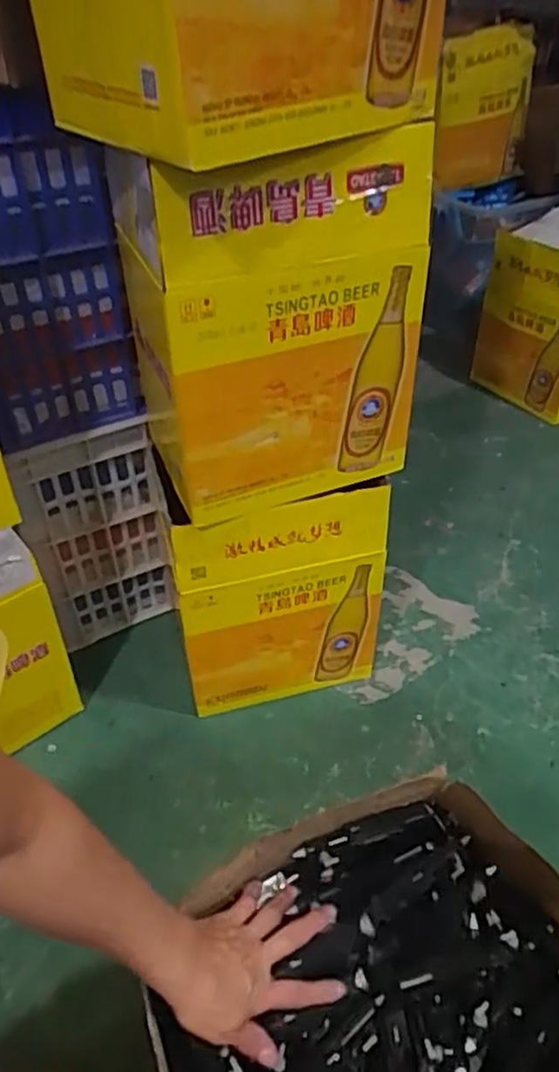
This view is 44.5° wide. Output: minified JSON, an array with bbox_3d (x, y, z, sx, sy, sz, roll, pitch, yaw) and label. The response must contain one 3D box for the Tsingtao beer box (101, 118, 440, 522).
[{"bbox_3d":[-0.017,-0.275,0.829,0.299,0.382,0.265,-16,45,-14],"label":"Tsingtao beer box"}]

